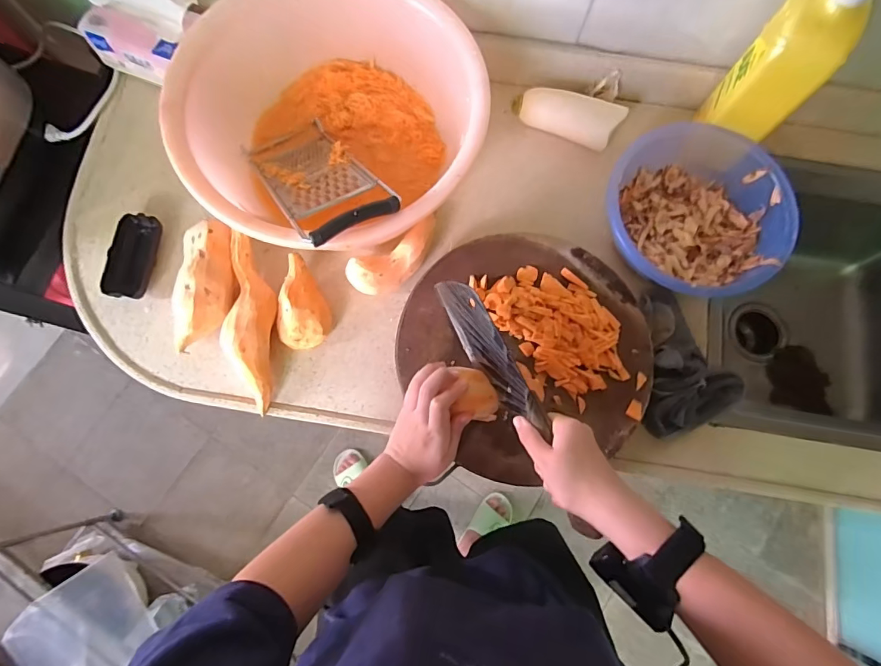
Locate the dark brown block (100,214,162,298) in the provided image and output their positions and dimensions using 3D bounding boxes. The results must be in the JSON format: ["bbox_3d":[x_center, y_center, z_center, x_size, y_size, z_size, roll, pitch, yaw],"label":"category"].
[{"bbox_3d":[-0.397,-0.097,0.576,0.049,0.028,0.110,4,77,-1],"label":"dark brown block"}]

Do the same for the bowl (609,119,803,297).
[{"bbox_3d":[0.317,-0.153,0.576,0.215,0.071,0.209,0,77,-1],"label":"bowl"}]

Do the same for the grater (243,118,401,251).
[{"bbox_3d":[-0.152,-0.190,0.536,0.108,0.014,0.262,-28,50,-15],"label":"grater"}]

